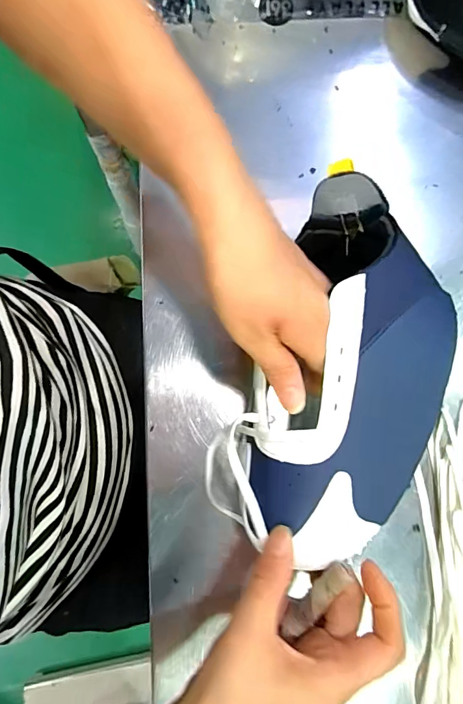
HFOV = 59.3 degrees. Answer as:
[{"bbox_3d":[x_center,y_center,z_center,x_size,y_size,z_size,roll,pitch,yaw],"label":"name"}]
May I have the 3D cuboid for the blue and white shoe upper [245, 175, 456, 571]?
[{"bbox_3d":[0.078,0.011,0.259,0.108,0.057,0.235,11,83,2],"label":"blue and white shoe upper"}]

